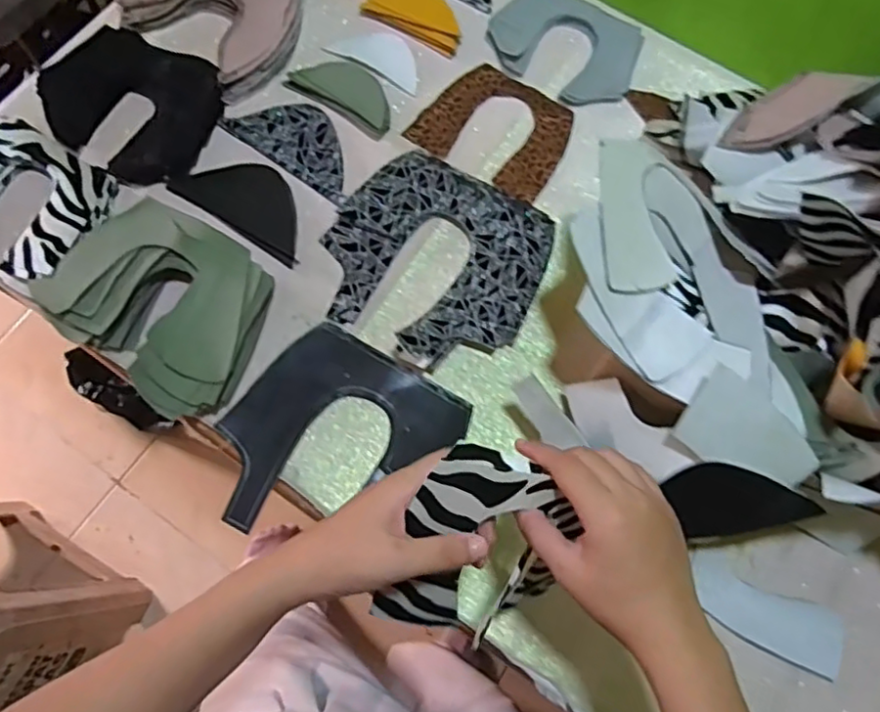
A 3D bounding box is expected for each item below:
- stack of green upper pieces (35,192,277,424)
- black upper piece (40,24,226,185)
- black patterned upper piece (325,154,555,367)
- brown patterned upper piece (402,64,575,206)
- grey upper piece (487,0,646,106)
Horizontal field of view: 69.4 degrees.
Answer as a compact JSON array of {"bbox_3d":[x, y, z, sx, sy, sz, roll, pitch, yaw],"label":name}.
[{"bbox_3d":[-0.241,-0.047,0.551,0.188,0.046,0.148,31,73,8],"label":"stack of green upper pieces"},{"bbox_3d":[-0.300,-0.248,0.628,0.164,0.029,0.139,30,73,8],"label":"black upper piece"},{"bbox_3d":[-0.006,-0.092,0.576,0.193,0.032,0.181,27,73,7],"label":"black patterned upper piece"},{"bbox_3d":[0.060,-0.230,0.643,0.143,0.004,0.124,33,74,9],"label":"brown patterned upper piece"},{"bbox_3d":[0.132,-0.326,0.664,0.155,0.010,0.113,31,73,8],"label":"grey upper piece"}]

